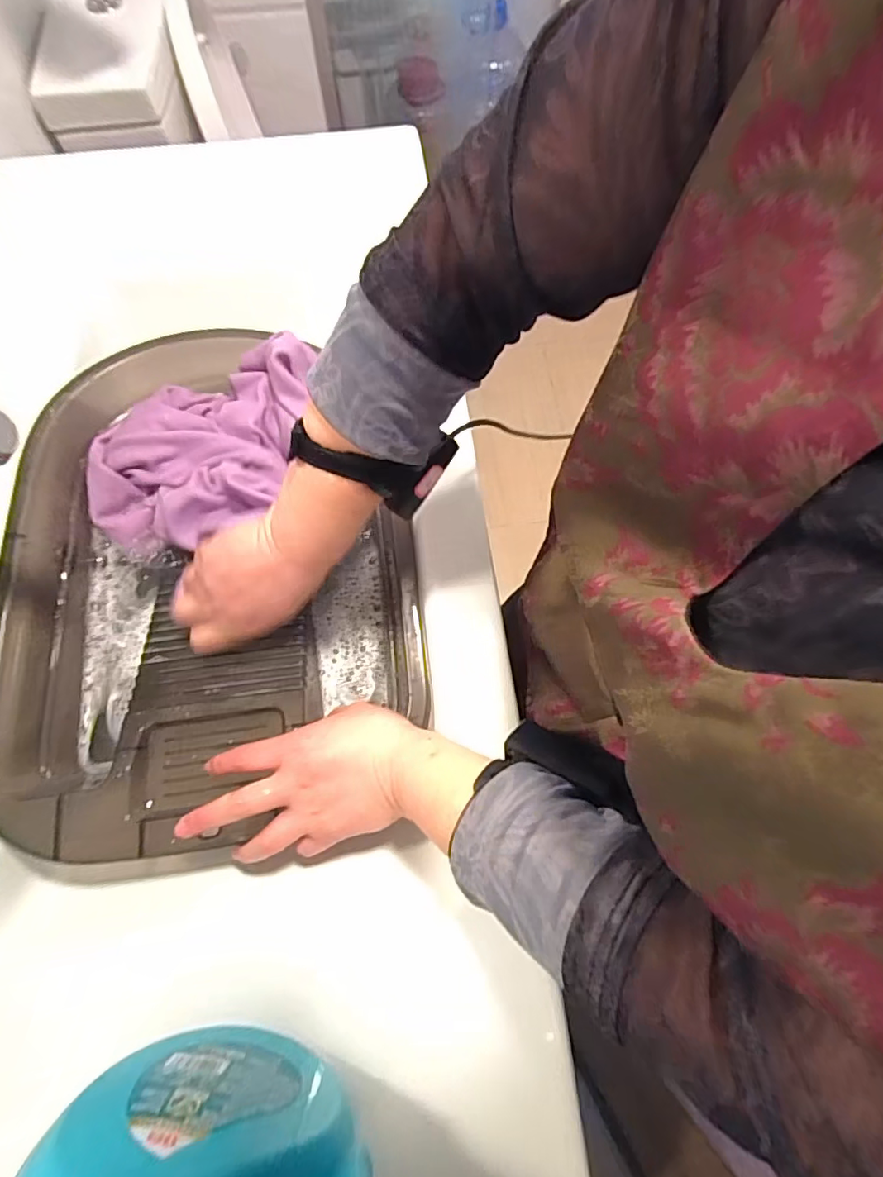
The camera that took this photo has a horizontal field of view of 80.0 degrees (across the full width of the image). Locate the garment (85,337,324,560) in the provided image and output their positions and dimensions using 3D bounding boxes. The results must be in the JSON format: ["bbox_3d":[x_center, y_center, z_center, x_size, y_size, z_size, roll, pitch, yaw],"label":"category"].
[{"bbox_3d":[-0.233,-0.143,0.506,0.186,0.071,0.201,5,70,1],"label":"garment"}]

